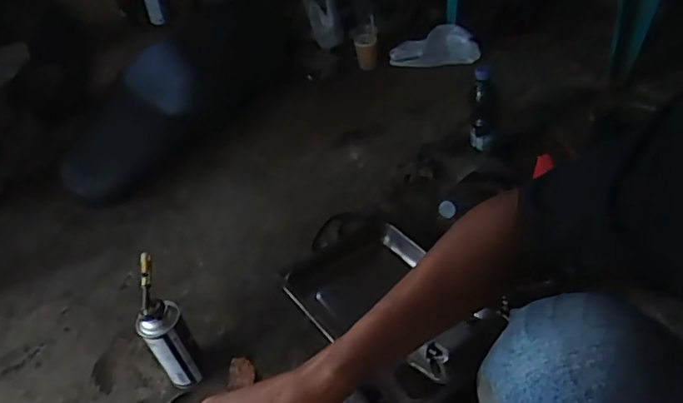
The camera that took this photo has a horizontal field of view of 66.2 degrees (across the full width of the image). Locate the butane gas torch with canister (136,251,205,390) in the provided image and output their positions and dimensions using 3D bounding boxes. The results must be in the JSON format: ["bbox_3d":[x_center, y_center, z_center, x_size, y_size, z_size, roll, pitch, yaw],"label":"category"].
[{"bbox_3d":[-0.294,0.215,0.872,0.069,0.246,0.091,-26,44,-23],"label":"butane gas torch with canister"}]

